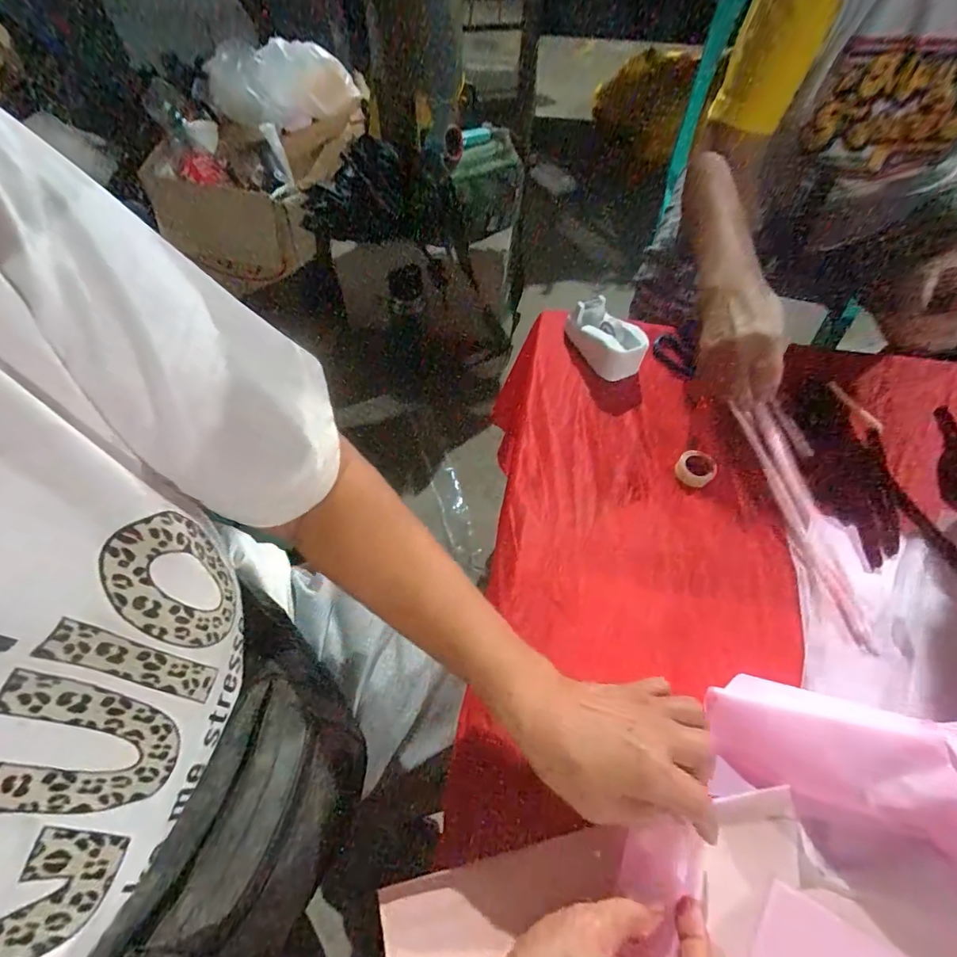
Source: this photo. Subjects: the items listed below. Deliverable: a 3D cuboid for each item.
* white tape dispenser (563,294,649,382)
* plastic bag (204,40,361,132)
[{"bbox_3d":[0.146,-0.163,0.552,0.050,0.048,0.103,-23,60,-14],"label":"white tape dispenser"},{"bbox_3d":[-0.440,-0.878,1.066,0.392,0.135,0.115,25,61,14],"label":"plastic bag"}]

